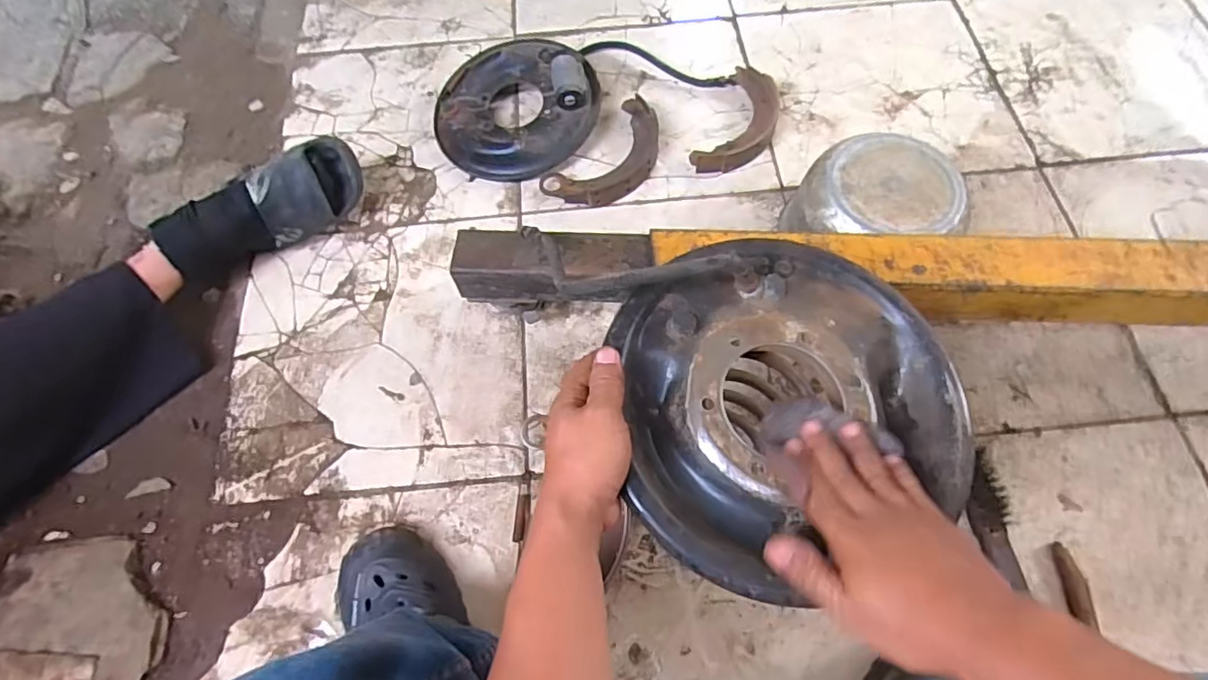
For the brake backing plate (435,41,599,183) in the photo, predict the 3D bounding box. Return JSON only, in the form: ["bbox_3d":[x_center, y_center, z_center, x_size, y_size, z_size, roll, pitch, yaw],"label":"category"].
[{"bbox_3d":[-0.144,-0.378,0.956,0.262,0.085,0.240,-1,64,2],"label":"brake backing plate"}]

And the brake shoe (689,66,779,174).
[{"bbox_3d":[0.223,-0.351,0.953,0.107,0.035,0.220,25,68,14],"label":"brake shoe"}]

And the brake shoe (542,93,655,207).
[{"bbox_3d":[0.014,-0.285,0.935,0.122,0.037,0.226,40,72,19],"label":"brake shoe"}]

